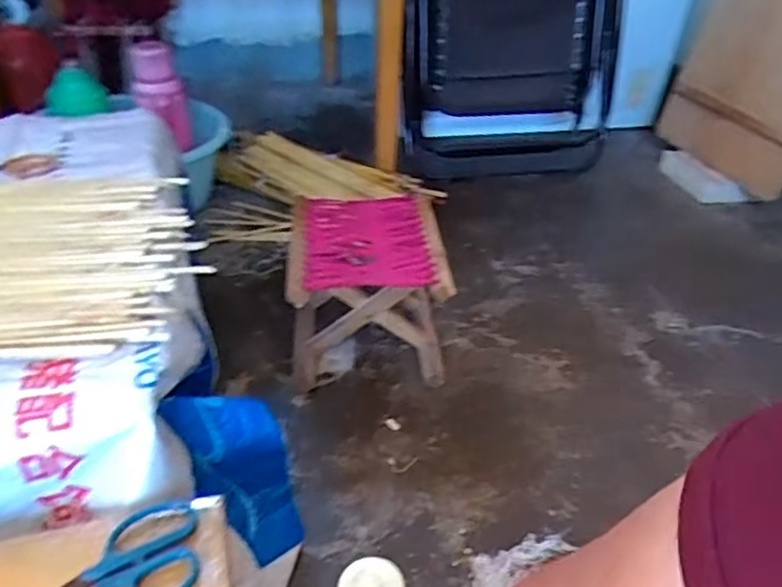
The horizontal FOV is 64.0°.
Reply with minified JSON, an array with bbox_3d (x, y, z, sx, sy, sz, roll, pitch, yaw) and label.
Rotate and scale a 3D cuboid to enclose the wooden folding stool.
[{"bbox_3d":[-0.042,-0.012,1.130,0.260,0.214,0.291,0,36,-4],"label":"wooden folding stool"}]

